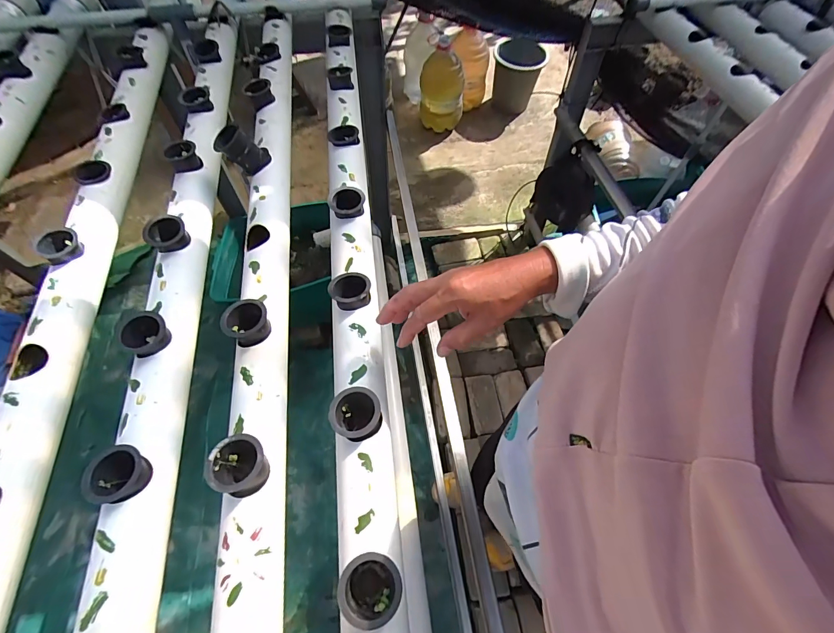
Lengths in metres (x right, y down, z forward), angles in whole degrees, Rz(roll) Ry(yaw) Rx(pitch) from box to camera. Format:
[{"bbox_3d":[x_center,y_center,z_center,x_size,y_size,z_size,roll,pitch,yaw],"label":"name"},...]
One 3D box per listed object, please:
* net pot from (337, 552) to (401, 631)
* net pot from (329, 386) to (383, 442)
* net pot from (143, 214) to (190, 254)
[{"bbox_3d":[-0.038,0.240,0.341,0.049,0.068,0.049,0,59,1],"label":"net pot"},{"bbox_3d":[-0.063,0.106,0.405,0.050,0.048,0.051,0,59,1],"label":"net pot"},{"bbox_3d":[-0.333,-0.108,0.507,0.049,0.034,0.043,-38,66,-20],"label":"net pot"}]

